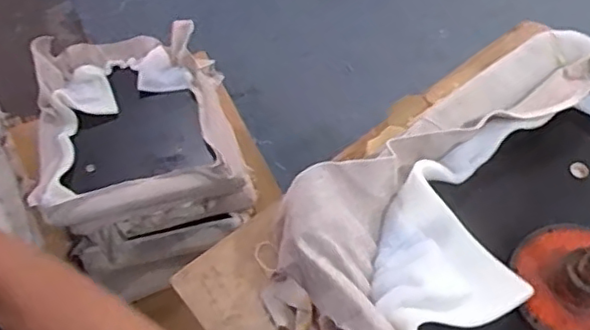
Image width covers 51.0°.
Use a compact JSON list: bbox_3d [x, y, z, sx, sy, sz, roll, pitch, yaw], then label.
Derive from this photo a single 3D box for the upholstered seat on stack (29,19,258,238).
[{"bbox_3d":[-0.417,-0.093,1.682,0.510,0.250,0.525,-15,57,-7],"label":"upholstered seat on stack"}]

